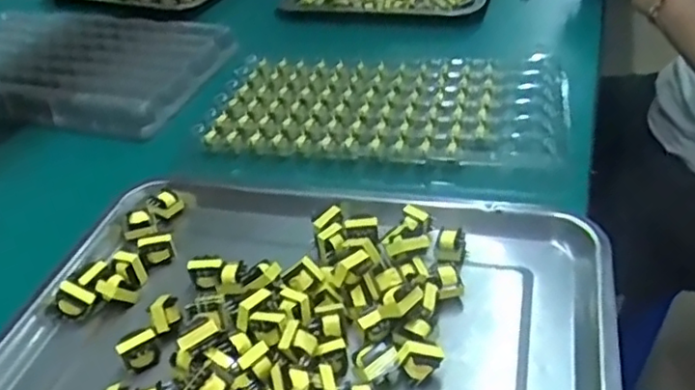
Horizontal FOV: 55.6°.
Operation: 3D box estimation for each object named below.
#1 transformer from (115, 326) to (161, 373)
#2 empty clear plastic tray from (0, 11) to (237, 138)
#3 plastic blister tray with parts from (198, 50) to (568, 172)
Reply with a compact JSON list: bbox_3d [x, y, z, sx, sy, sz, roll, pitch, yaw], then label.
[{"bbox_3d":[-0.137,0.103,0.435,0.025,0.025,0.017,-22,41,-22],"label":"transformer"},{"bbox_3d":[-0.331,-0.159,0.785,0.342,0.040,0.223,11,40,18],"label":"empty clear plastic tray"},{"bbox_3d":[0.037,-0.090,0.656,0.336,0.018,0.191,4,39,14],"label":"plastic blister tray with parts"}]

